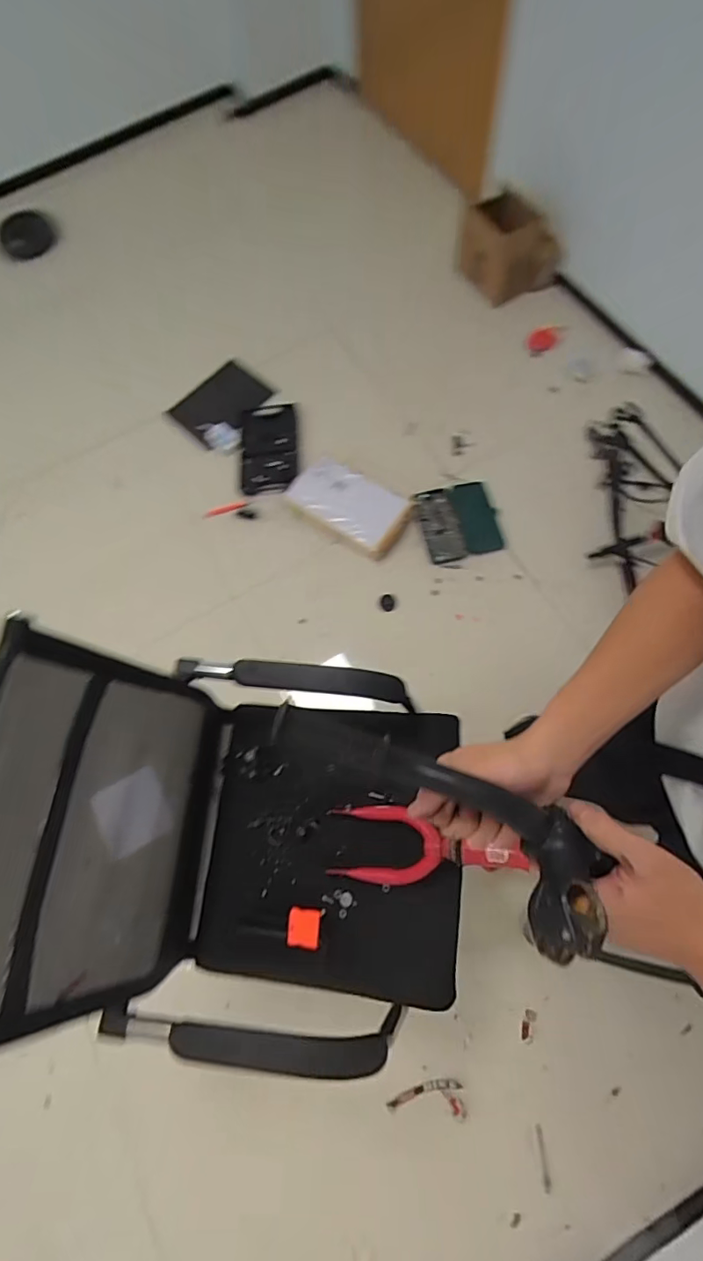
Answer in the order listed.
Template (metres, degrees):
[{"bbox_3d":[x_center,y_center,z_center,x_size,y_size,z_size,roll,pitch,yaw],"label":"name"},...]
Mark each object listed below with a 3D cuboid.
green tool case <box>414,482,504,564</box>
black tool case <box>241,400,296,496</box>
[{"bbox_3d":[0.337,-0.341,1.616,0.244,0.031,0.249,-16,70,-1],"label":"green tool case"},{"bbox_3d":[-0.277,-0.604,1.724,0.178,0.051,0.320,0,85,1],"label":"black tool case"}]

